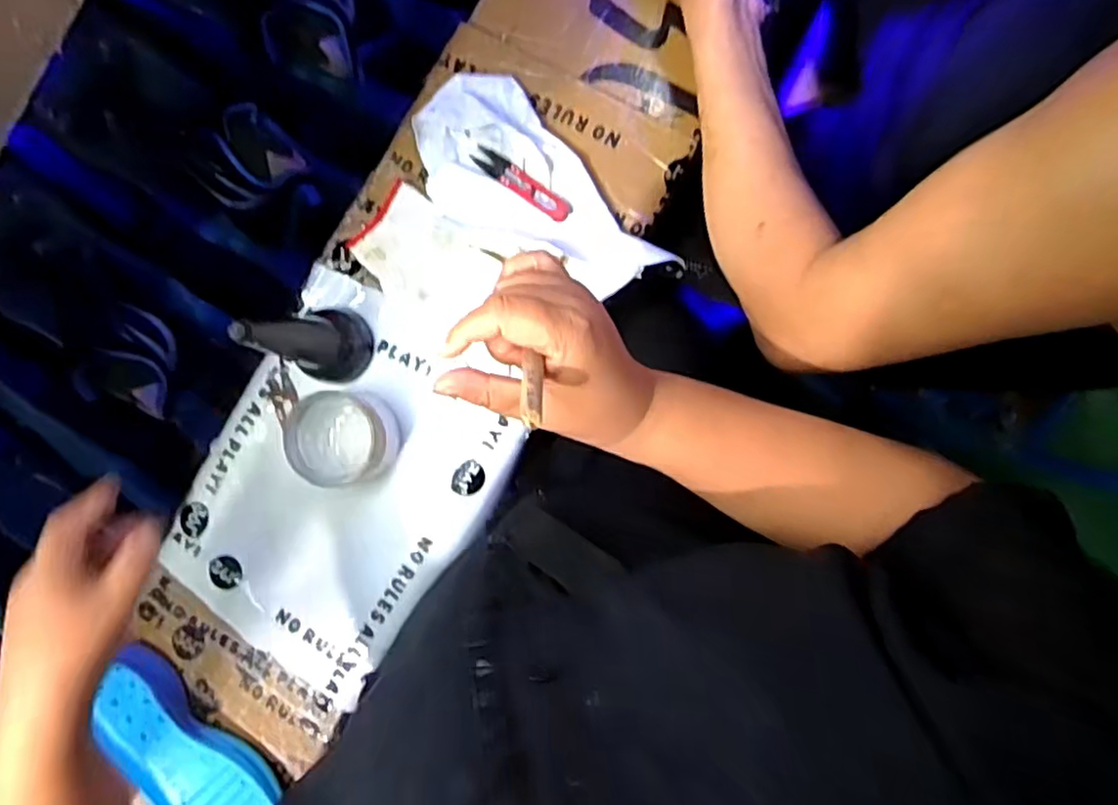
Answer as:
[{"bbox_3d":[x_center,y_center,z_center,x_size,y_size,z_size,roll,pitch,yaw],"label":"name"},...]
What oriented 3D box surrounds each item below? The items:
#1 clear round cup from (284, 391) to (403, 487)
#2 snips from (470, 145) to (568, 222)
[{"bbox_3d":[-0.189,0.032,0.595,0.084,0.049,0.081,0,88,8],"label":"clear round cup"},{"bbox_3d":[-0.033,-0.197,0.600,0.102,0.005,0.024,36,77,9],"label":"snips"}]

